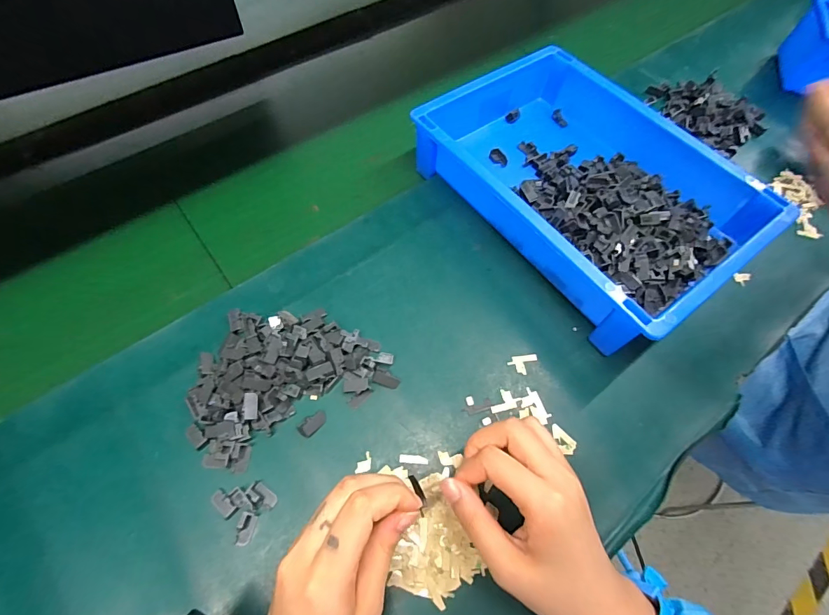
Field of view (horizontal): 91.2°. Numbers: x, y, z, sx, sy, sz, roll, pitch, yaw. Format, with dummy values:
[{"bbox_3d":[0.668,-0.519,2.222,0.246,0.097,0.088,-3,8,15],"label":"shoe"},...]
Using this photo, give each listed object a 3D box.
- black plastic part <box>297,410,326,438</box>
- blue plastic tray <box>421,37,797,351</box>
[{"bbox_3d":[-0.080,0.092,0.322,0.012,0.004,0.023,39,68,17],"label":"black plastic part"},{"bbox_3d":[0.173,-0.125,0.414,0.214,0.068,0.304,-33,68,-18],"label":"blue plastic tray"}]

